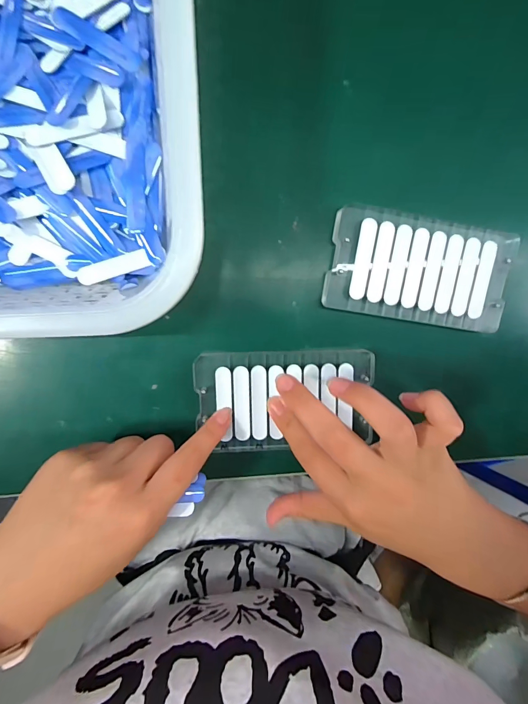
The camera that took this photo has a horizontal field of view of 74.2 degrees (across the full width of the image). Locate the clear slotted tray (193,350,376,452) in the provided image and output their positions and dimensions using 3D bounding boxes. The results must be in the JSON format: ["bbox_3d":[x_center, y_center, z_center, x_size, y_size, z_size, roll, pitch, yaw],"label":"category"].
[{"bbox_3d":[0.015,0.034,0.242,0.121,0.007,0.068,-2,98,-4],"label":"clear slotted tray"}]

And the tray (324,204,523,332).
[{"bbox_3d":[0.105,-0.055,0.240,0.121,0.016,0.068,9,97,-6],"label":"tray"}]

